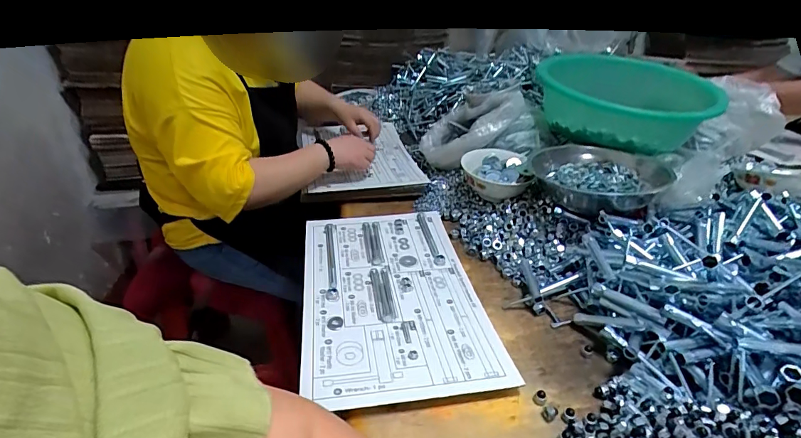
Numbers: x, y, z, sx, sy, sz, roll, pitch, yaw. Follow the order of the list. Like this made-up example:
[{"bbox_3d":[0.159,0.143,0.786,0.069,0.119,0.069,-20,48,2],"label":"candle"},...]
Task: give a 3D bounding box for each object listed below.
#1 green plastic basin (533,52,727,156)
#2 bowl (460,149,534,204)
[{"bbox_3d":[0.446,-0.232,0.852,0.304,0.119,0.259,20,35,28],"label":"green plastic basin"},{"bbox_3d":[0.177,-0.081,0.807,0.122,0.060,0.124,3,29,3],"label":"bowl"}]

